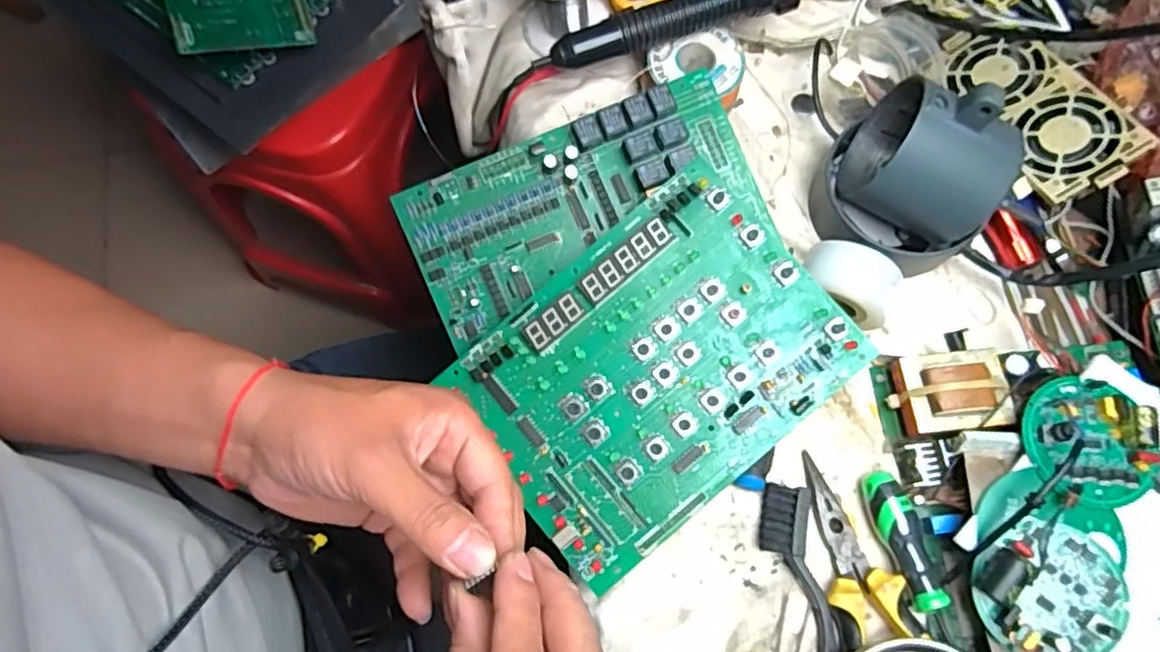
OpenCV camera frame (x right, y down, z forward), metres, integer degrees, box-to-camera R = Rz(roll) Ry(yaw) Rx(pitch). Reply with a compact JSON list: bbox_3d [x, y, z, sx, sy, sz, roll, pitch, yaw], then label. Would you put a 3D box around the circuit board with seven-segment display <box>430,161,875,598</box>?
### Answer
[{"bbox_3d":[0.042,0.028,0.393,0.211,0.009,0.157,-39,84,-1],"label":"circuit board with seven-segment display"}]

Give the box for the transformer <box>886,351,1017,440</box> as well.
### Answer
[{"bbox_3d":[0.228,0.041,0.413,0.059,0.035,0.053,-12,74,-3],"label":"transformer"}]

